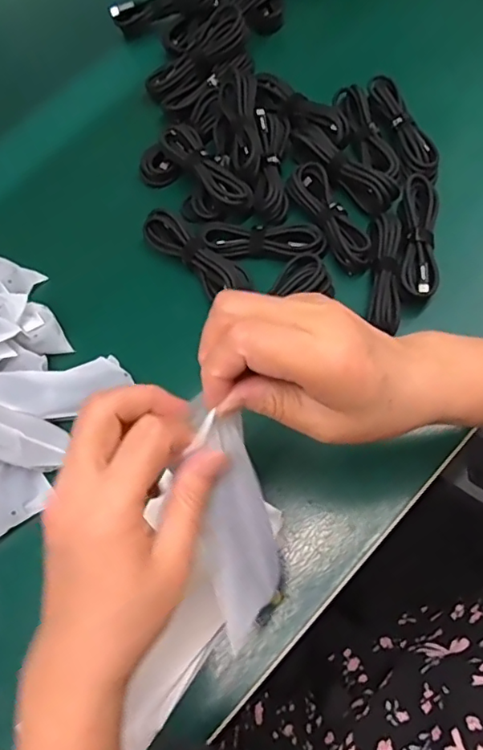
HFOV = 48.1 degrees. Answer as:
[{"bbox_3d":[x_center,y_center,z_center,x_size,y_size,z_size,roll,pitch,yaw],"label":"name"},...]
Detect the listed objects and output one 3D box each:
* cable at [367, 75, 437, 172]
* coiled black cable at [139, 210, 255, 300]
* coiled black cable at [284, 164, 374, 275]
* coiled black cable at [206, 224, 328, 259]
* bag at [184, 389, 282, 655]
[{"bbox_3d":[0.142,-0.225,0.479,0.023,0.011,0.107,-21,68,-2],"label":"cable"},{"bbox_3d":[-0.040,-0.103,0.456,0.108,0.018,0.031,42,79,19],"label":"coiled black cable"},{"bbox_3d":[0.076,-0.137,0.461,0.034,0.021,0.107,-32,69,-6],"label":"coiled black cable"},{"bbox_3d":[0.019,-0.114,0.456,0.101,0.021,0.031,6,70,9],"label":"coiled black cable"},{"bbox_3d":[-0.007,0.080,0.290,0.018,0.140,0.047,14,38,44],"label":"bag"}]

